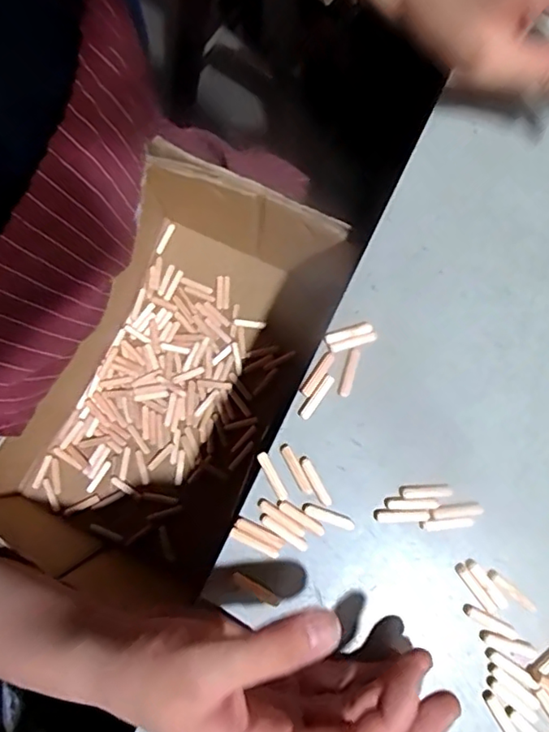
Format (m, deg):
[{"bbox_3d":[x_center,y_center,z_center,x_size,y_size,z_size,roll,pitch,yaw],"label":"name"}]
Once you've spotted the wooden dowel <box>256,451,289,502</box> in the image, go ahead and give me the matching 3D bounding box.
[{"bbox_3d":[-0.001,0.064,0.324,0.007,0.004,0.030,-28,81,-6],"label":"wooden dowel"}]

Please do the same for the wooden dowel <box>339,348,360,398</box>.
[{"bbox_3d":[0.045,0.004,0.336,0.006,0.004,0.030,17,80,4],"label":"wooden dowel"}]

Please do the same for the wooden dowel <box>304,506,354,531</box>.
[{"bbox_3d":[0.031,0.087,0.320,0.029,0.004,0.006,19,80,4],"label":"wooden dowel"}]

